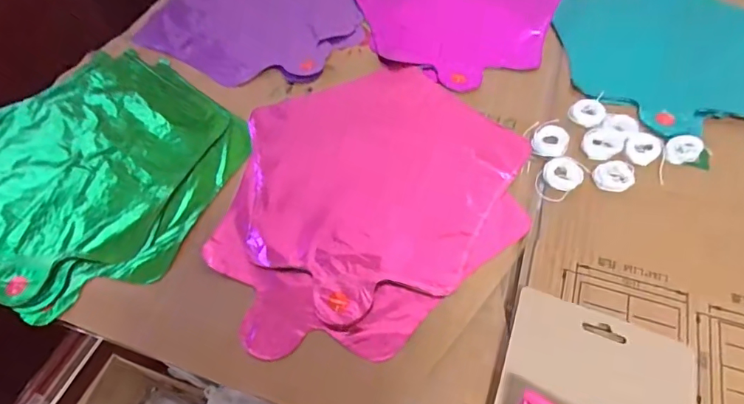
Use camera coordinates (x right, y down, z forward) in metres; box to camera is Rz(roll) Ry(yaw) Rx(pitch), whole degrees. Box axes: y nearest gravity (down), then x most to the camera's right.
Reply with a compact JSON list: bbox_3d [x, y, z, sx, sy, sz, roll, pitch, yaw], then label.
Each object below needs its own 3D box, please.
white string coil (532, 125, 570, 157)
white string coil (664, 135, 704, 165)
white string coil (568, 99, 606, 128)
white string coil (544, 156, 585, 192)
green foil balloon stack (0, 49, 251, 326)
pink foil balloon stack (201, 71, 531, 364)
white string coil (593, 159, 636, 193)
[{"bbox_3d":[0.150,-0.052,0.396,0.027,0.004,0.034,20,58,17],"label":"white string coil"},{"bbox_3d":[0.256,-0.043,0.388,0.034,0.008,0.024,-35,60,-20],"label":"white string coil"},{"bbox_3d":[0.188,-0.076,0.415,0.029,0.010,0.033,29,61,22],"label":"white string coil"},{"bbox_3d":[0.152,-0.022,0.373,0.029,0.009,0.028,-2,55,2],"label":"white string coil"},{"bbox_3d":[-0.247,-0.035,0.414,0.236,0.008,0.263,-40,62,-22],"label":"green foil balloon stack"},{"bbox_3d":[-0.010,-0.014,0.390,0.264,0.008,0.237,-35,60,-20],"label":"pink foil balloon stack"},{"bbox_3d":[0.190,-0.021,0.372,0.028,0.012,0.024,-4,54,0],"label":"white string coil"}]

